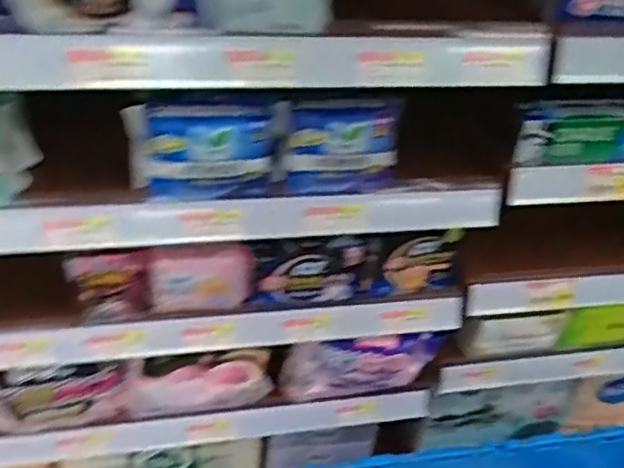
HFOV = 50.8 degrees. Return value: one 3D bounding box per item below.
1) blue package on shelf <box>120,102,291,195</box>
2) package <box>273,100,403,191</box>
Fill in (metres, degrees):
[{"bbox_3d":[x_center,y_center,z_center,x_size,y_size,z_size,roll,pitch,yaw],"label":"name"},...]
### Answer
[{"bbox_3d":[-0.102,-0.081,0.642,0.152,0.096,0.043,-3,42,-12],"label":"blue package on shelf"},{"bbox_3d":[0.029,-0.085,0.665,0.121,0.093,0.039,-1,42,-10],"label":"package"}]

